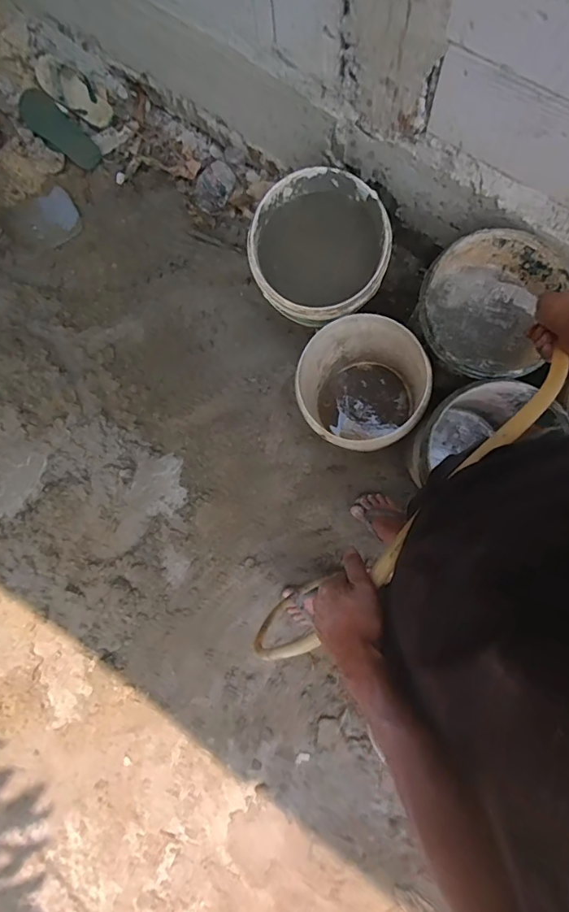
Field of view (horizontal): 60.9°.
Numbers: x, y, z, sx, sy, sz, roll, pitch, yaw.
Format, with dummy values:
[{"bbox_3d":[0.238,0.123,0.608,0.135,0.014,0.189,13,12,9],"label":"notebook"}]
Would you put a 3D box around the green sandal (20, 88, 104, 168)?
[{"bbox_3d":[-0.664,-0.970,1.441,0.261,0.039,0.108,38,81,-15],"label":"green sandal"}]

